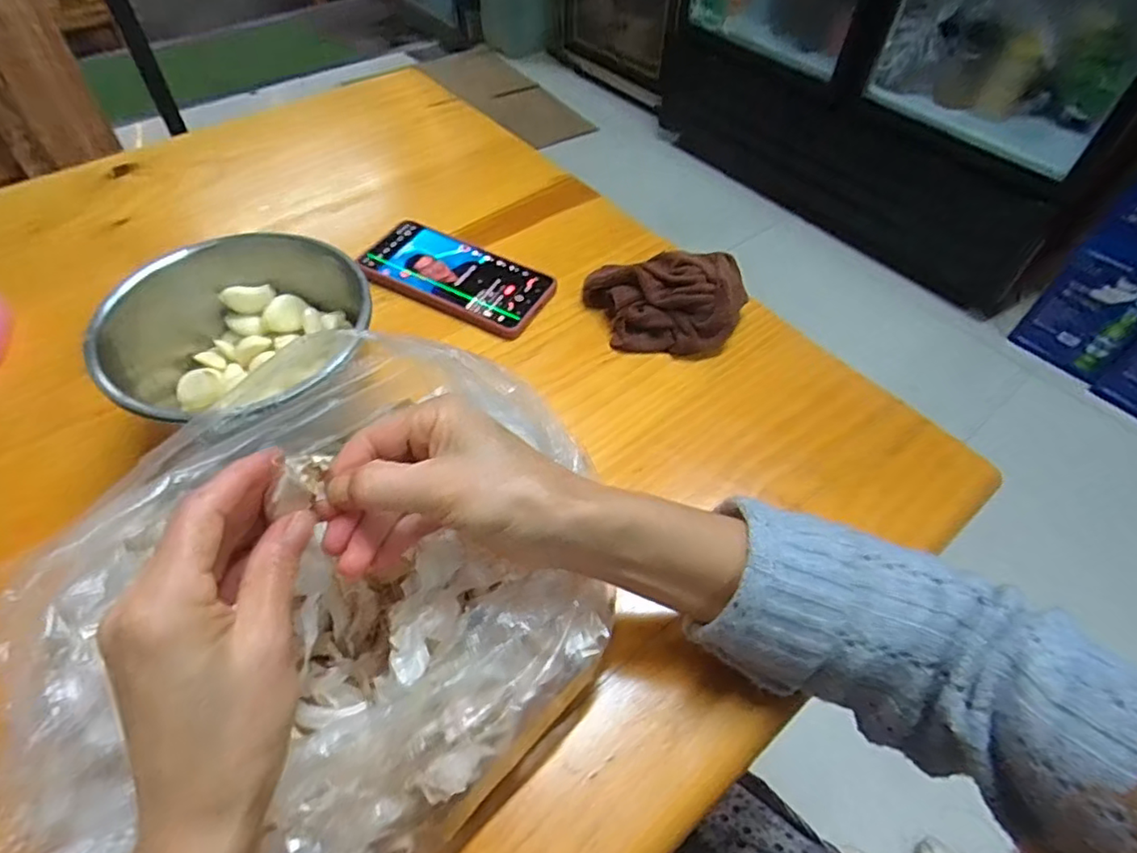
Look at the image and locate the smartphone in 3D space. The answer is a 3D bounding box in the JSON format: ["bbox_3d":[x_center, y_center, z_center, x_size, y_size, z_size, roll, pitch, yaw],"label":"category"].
[{"bbox_3d":[-0.096,-0.127,0.523,0.160,0.014,0.079,26,56,16],"label":"smartphone"}]

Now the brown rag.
[{"bbox_3d":[0.075,-0.103,0.492,0.121,0.048,0.082,9,53,4],"label":"brown rag"}]

